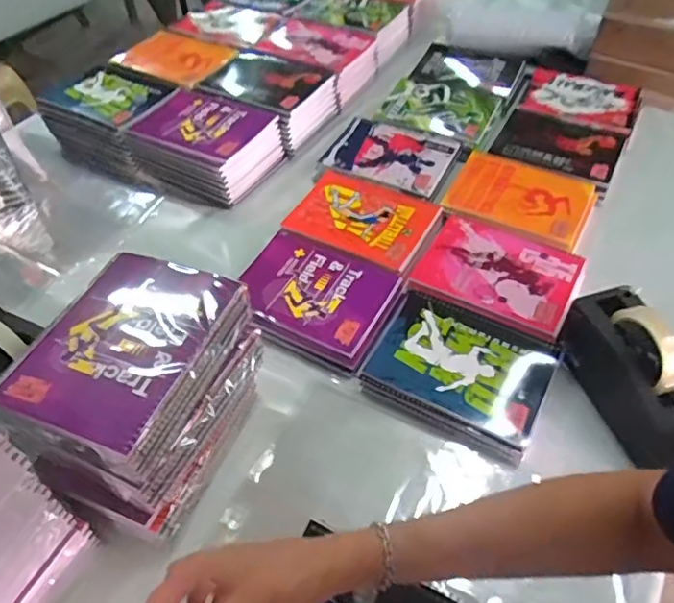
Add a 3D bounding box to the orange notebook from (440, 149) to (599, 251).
[{"bbox_3d":[0.273,-0.156,0.841,0.195,0.017,0.144,21,55,16],"label":"orange notebook"}]

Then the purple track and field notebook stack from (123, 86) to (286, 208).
[{"bbox_3d":[-0.213,-0.259,0.912,0.202,0.078,0.157,19,53,18],"label":"purple track and field notebook stack"}]

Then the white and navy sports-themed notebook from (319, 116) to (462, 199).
[{"bbox_3d":[0.087,-0.239,0.924,0.194,0.020,0.145,21,52,17],"label":"white and navy sports-themed notebook"}]

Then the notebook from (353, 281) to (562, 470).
[{"bbox_3d":[0.143,0.073,0.656,0.196,0.013,0.166,23,54,20],"label":"notebook"}]

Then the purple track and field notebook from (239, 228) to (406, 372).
[{"bbox_3d":[-0.029,-0.013,0.735,0.199,0.013,0.164,20,53,18],"label":"purple track and field notebook"}]

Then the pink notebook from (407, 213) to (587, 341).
[{"bbox_3d":[0.213,-0.041,0.748,0.194,0.014,0.153,22,54,20],"label":"pink notebook"}]

